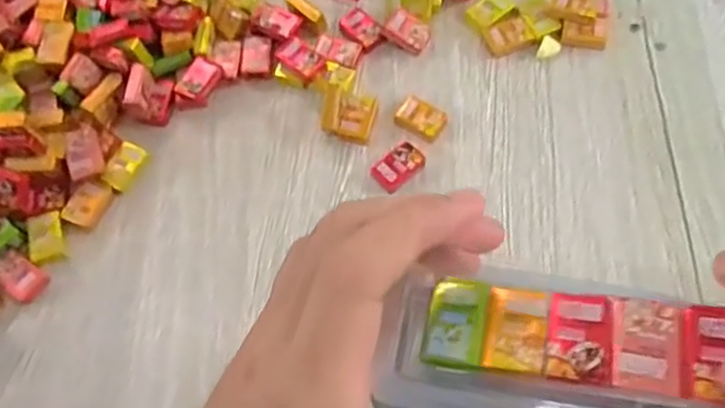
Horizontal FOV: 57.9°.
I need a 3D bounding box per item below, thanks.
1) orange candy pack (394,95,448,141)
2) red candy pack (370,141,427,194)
[{"bbox_3d":[0.032,-0.047,0.364,0.026,0.008,0.020,33,72,15],"label":"orange candy pack"},{"bbox_3d":[0.019,-0.020,0.352,0.028,0.009,0.018,-37,71,-13],"label":"red candy pack"}]

